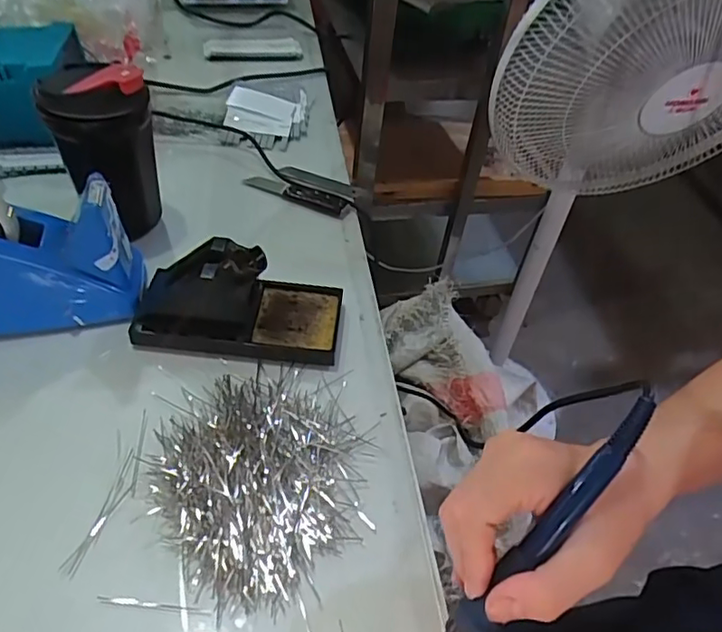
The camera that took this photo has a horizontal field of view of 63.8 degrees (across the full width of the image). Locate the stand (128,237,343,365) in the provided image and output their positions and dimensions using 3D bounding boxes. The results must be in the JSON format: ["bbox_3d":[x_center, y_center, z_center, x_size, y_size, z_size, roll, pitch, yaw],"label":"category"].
[{"bbox_3d":[-0.096,-0.018,0.452,0.158,0.070,0.073,5,46,-2],"label":"stand"}]

